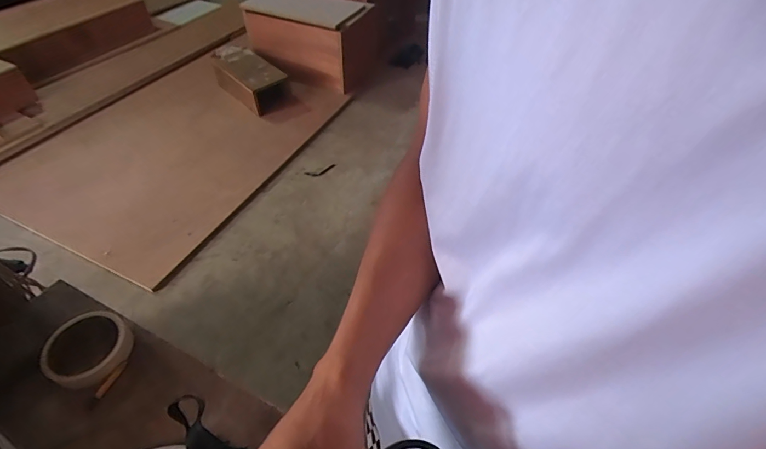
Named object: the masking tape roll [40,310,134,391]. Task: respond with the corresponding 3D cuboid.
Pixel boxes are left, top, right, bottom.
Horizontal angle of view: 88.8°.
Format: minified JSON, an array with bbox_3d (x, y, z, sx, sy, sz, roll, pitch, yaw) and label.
[{"bbox_3d":[-0.359,0.149,0.475,0.093,0.023,0.089,1,47,-1],"label":"masking tape roll"}]

